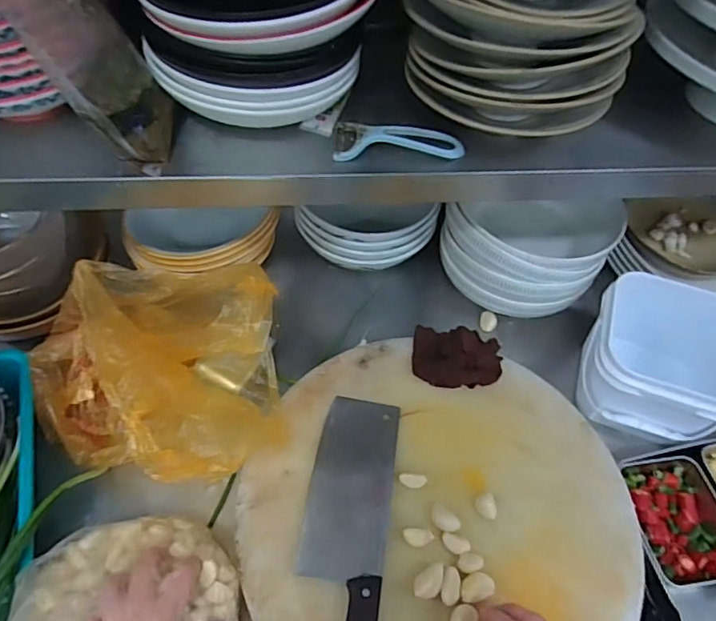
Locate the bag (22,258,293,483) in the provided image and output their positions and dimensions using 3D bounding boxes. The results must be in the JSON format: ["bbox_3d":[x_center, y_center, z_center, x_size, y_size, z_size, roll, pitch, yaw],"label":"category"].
[{"bbox_3d":[-0.221,0.060,0.572,0.306,0.195,0.201,20,55,11],"label":"bag"}]

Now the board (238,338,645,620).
[{"bbox_3d":[0.088,0.209,0.547,0.394,0.027,0.383,16,54,8],"label":"board"}]

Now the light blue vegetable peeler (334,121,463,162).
[{"bbox_3d":[0.044,-0.183,0.562,0.136,0.018,0.055,2,53,-3],"label":"light blue vegetable peeler"}]

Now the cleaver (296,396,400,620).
[{"bbox_3d":[-0.012,0.223,0.527,0.087,0.025,0.300,8,53,2],"label":"cleaver"}]

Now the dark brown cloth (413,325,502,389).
[{"bbox_3d":[0.124,0.057,0.648,0.109,0.039,0.079,14,54,6],"label":"dark brown cloth"}]

